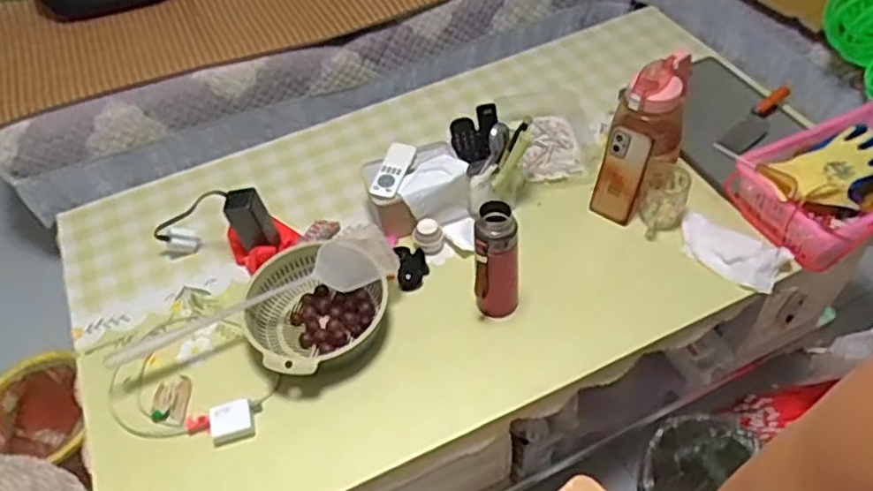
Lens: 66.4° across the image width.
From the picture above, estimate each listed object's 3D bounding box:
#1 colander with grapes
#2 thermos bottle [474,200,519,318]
[{"bbox_3d":[-0.204,0.109,1.056,0.206,0.089,0.211,-3,50,3],"label":"colander with grapes"},{"bbox_3d":[0.091,0.034,1.005,0.068,0.221,0.058,-4,50,2],"label":"thermos bottle"}]

